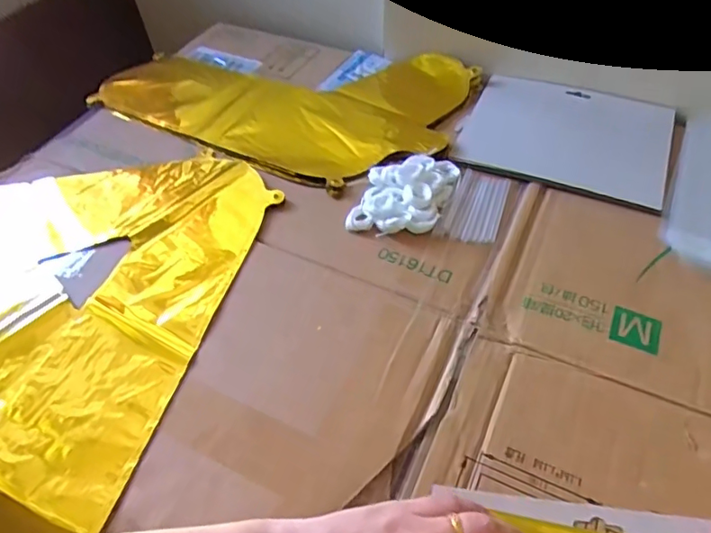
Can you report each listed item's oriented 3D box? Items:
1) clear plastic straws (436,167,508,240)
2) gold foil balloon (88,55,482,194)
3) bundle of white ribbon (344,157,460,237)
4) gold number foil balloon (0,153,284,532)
[{"bbox_3d":[0.109,-0.056,0.480,0.048,0.004,0.092,16,53,16],"label":"clear plastic straws"},{"bbox_3d":[-0.085,-0.202,0.605,0.397,0.023,0.237,22,54,20],"label":"gold foil balloon"},{"bbox_3d":[0.046,-0.068,0.485,0.076,0.022,0.104,16,53,16],"label":"bundle of white ribbon"},{"bbox_3d":[-0.244,0.014,0.436,0.277,0.009,0.337,12,52,13],"label":"gold number foil balloon"}]

